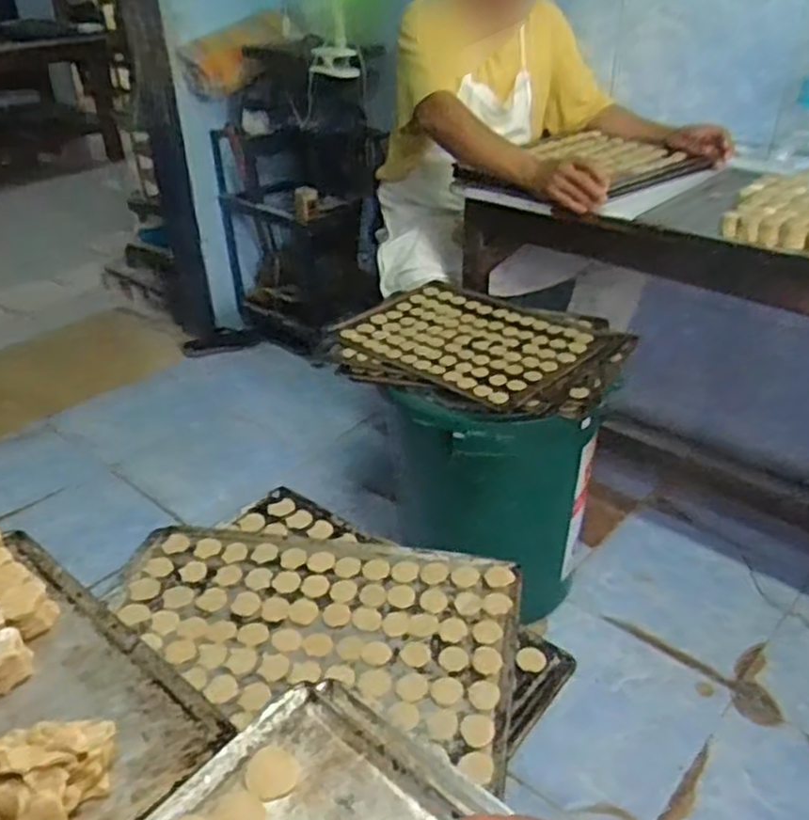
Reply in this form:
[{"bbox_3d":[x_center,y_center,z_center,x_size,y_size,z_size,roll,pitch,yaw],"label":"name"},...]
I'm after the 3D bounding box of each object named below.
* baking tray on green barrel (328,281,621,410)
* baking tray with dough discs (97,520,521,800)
[{"bbox_3d":[0.124,-0.148,1.421,0.460,0.029,0.342,25,43,34],"label":"baking tray on green barrel"},{"bbox_3d":[-0.104,0.231,0.813,0.457,0.017,0.254,7,33,14],"label":"baking tray with dough discs"}]

